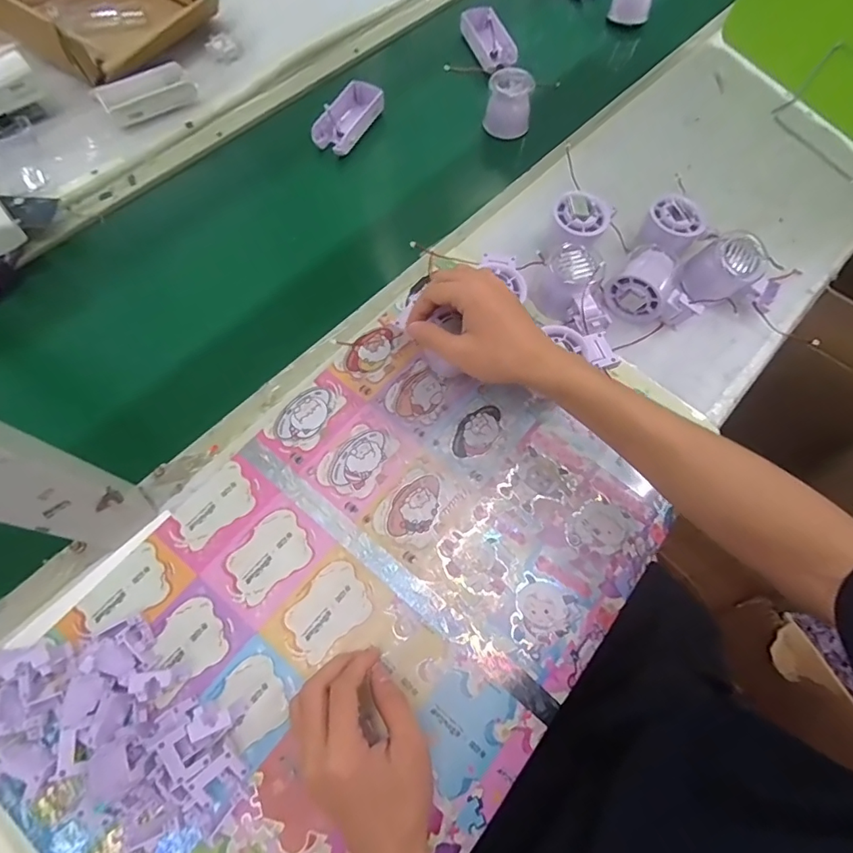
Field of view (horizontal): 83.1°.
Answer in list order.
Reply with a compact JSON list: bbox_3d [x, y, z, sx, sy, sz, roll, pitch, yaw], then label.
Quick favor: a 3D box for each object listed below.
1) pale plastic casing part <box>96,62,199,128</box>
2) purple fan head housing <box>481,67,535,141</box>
[{"bbox_3d":[-0.335,-0.402,0.581,0.104,0.027,0.043,-33,71,-15],"label":"pale plastic casing part"},{"bbox_3d":[0.103,-0.407,0.606,0.055,0.053,0.058,5,66,0],"label":"purple fan head housing"}]

